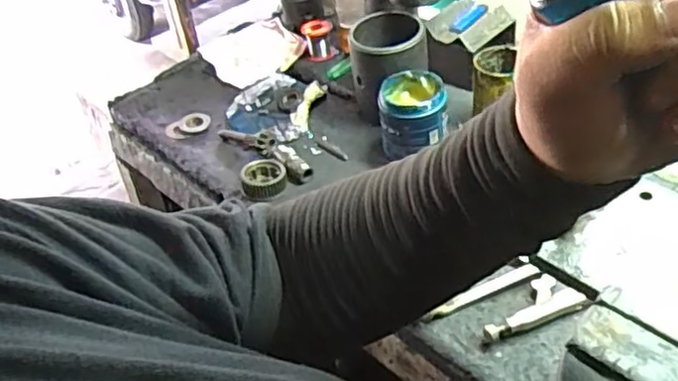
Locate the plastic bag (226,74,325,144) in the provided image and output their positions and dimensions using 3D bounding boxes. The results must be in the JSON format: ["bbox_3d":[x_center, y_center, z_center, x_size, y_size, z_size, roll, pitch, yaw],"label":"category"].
[{"bbox_3d":[-0.109,-0.143,1.082,0.169,0.038,0.142,24,50,31],"label":"plastic bag"}]

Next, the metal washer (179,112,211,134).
[{"bbox_3d":[-0.243,-0.114,1.097,0.052,0.010,0.056,-16,42,-10],"label":"metal washer"}]

